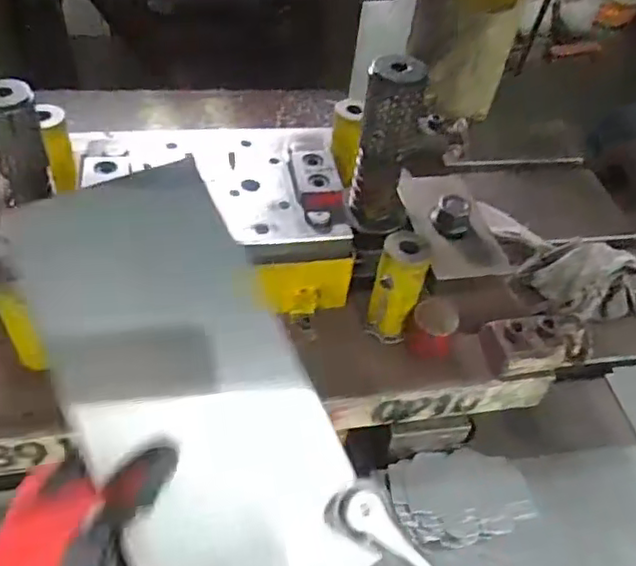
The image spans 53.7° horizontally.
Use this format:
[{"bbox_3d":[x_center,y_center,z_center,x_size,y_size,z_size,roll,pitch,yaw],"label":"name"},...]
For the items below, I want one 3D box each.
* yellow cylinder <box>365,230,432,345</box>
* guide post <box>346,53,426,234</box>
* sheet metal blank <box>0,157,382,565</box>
[{"bbox_3d":[0.069,0.006,0.544,0.038,0.100,0.040,12,47,4],"label":"yellow cylinder"},{"bbox_3d":[0.059,-0.118,0.557,0.057,0.161,0.048,14,47,6],"label":"guide post"},{"bbox_3d":[-0.070,0.054,0.342,0.117,0.009,0.255,-22,75,-20],"label":"sheet metal blank"}]

